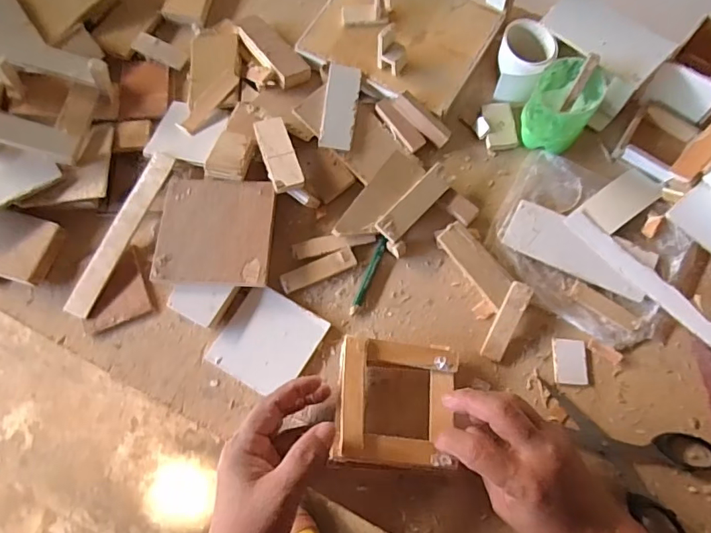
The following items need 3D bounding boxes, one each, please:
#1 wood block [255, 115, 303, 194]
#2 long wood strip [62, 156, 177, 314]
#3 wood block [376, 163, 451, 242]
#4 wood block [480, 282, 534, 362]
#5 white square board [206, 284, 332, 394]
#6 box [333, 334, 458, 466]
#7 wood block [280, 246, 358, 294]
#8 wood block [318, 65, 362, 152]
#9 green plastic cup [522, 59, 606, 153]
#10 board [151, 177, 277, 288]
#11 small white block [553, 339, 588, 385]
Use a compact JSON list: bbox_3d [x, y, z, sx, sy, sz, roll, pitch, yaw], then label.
[{"bbox_3d":[-0.071,-0.105,0.465,0.029,0.017,0.078,-19,74,-4],"label":"wood block"},{"bbox_3d":[-0.217,-0.032,0.459,0.024,0.011,0.164,23,76,8],"label":"long wood strip"},{"bbox_3d":[0.055,-0.059,0.455,0.024,0.006,0.086,42,79,12],"label":"wood block"},{"bbox_3d":[0.131,0.048,0.429,0.019,0.008,0.070,25,94,9],"label":"wood block"},{"bbox_3d":[-0.077,0.065,0.434,0.079,0.004,0.079,29,77,9],"label":"white square board"},{"bbox_3d":[0.035,0.109,0.400,0.092,0.048,0.094,4,74,3],"label":"box"},{"bbox_3d":[-0.034,0.003,0.455,0.070,0.004,0.020,-23,74,-5],"label":"wood block"},{"bbox_3d":[-0.015,-0.158,0.490,0.032,0.010,0.089,7,74,4],"label":"wood block"},{"bbox_3d":[0.191,-0.147,0.467,0.056,0.067,0.061,0,74,2],"label":"green plastic cup"},{"bbox_3d":[-0.127,-0.033,0.448,0.101,0.008,0.101,2,74,2],"label":"board"},{"bbox_3d":[0.185,0.082,0.427,0.028,0.004,0.039,0,74,2],"label":"small white block"}]

